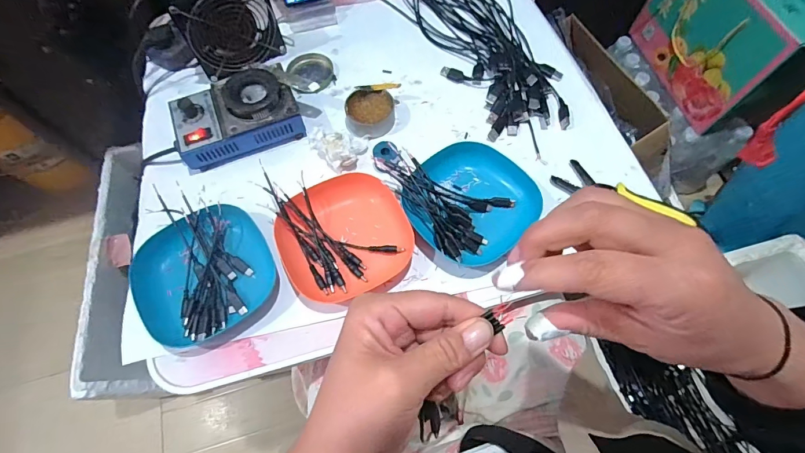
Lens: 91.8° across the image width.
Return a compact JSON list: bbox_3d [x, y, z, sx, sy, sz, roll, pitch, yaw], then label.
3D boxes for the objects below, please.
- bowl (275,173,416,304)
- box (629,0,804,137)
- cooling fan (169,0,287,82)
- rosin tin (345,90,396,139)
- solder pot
[{"bbox_3d":[-0.066,0.008,0.440,0.137,0.028,0.134,-29,69,-11],"label":"bowl"},{"bbox_3d":[0.677,-0.410,0.808,0.150,0.243,0.337,-13,67,-4],"label":"box"},{"bbox_3d":[-0.226,-0.263,0.527,0.115,0.103,0.039,-27,69,-10],"label":"cooling fan"},{"bbox_3d":[-0.043,-0.149,0.516,0.063,0.025,0.061,0,67,1],"label":"rosin tin"},{"bbox_3d":[-0.209,-0.141,0.493,0.151,0.053,0.096,-17,67,-6],"label":"solder pot"}]

